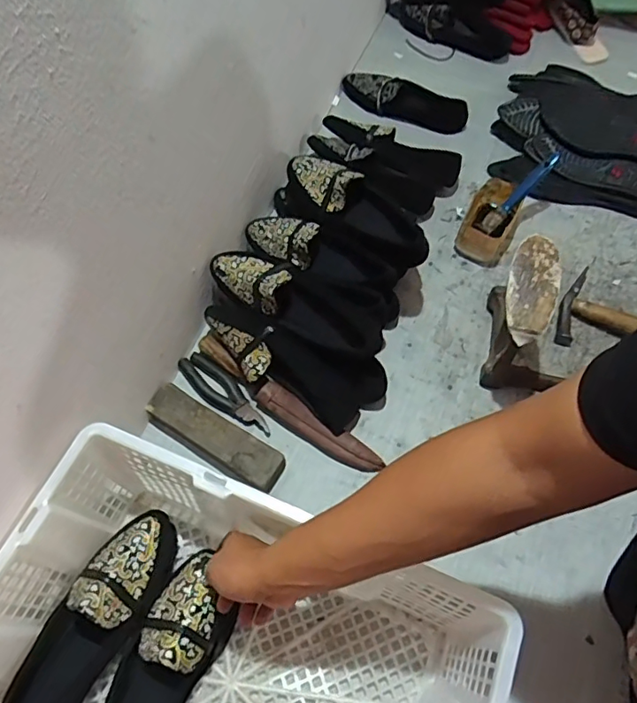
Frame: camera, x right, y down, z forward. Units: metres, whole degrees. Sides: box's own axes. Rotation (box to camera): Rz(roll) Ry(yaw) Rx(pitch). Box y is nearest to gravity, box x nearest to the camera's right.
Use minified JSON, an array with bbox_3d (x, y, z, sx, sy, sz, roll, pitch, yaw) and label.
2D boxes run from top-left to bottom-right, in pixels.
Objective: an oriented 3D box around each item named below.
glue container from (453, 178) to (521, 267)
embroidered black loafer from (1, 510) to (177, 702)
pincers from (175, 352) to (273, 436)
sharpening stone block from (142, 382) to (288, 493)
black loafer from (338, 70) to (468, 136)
[{"bbox_3d":[0.283,-0.211,0.879,0.082,0.067,0.132,24,65,12],"label":"glue container"},{"bbox_3d":[-0.245,0.293,0.589,0.086,0.080,0.247,30,66,14],"label":"embroidered black loafer"},{"bbox_3d":[-0.132,0.060,0.757,0.165,0.014,0.047,39,69,18],"label":"pincers"},{"bbox_3d":[-0.140,0.116,0.716,0.201,0.030,0.057,30,66,14],"label":"sharpening stone block"},{"bbox_3d":[0.163,-0.478,1.004,0.247,0.042,0.081,26,65,13],"label":"black loafer"}]

